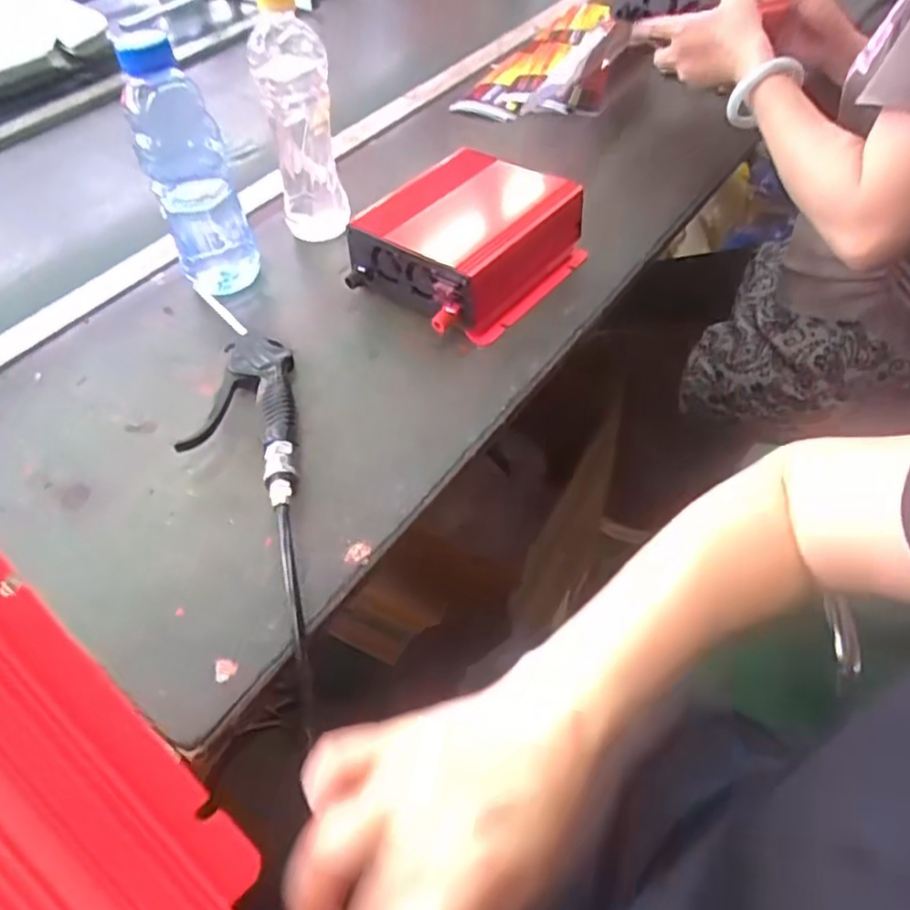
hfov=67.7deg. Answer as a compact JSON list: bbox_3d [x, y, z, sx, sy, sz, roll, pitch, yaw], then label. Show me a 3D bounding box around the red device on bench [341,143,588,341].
[{"bbox_3d":[0.013,-0.200,0.649,0.157,0.079,0.192,30,58,26],"label":"red device on bench"}]

